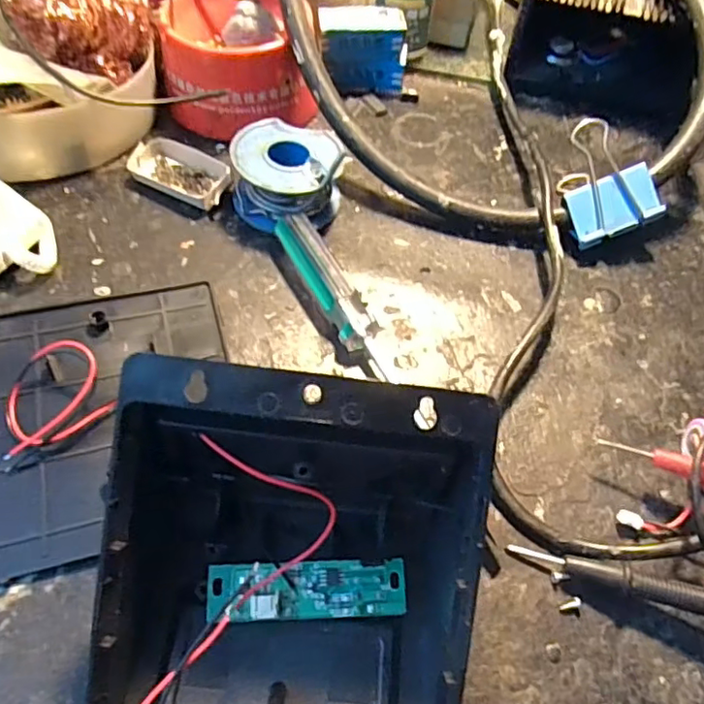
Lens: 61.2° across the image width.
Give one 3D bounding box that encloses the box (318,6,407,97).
[{"bbox_3d":[0.006,-0.174,0.347,0.049,0.039,0.025,-2,57,-7],"label":"box"}]

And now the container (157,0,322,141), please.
[{"bbox_3d":[-0.064,-0.162,0.325,0.078,0.044,0.086,-11,58,-12],"label":"container"}]

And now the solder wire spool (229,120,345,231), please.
[{"bbox_3d":[-0.031,-0.083,0.285,0.050,0.031,0.055,2,56,-4],"label":"solder wire spool"}]

